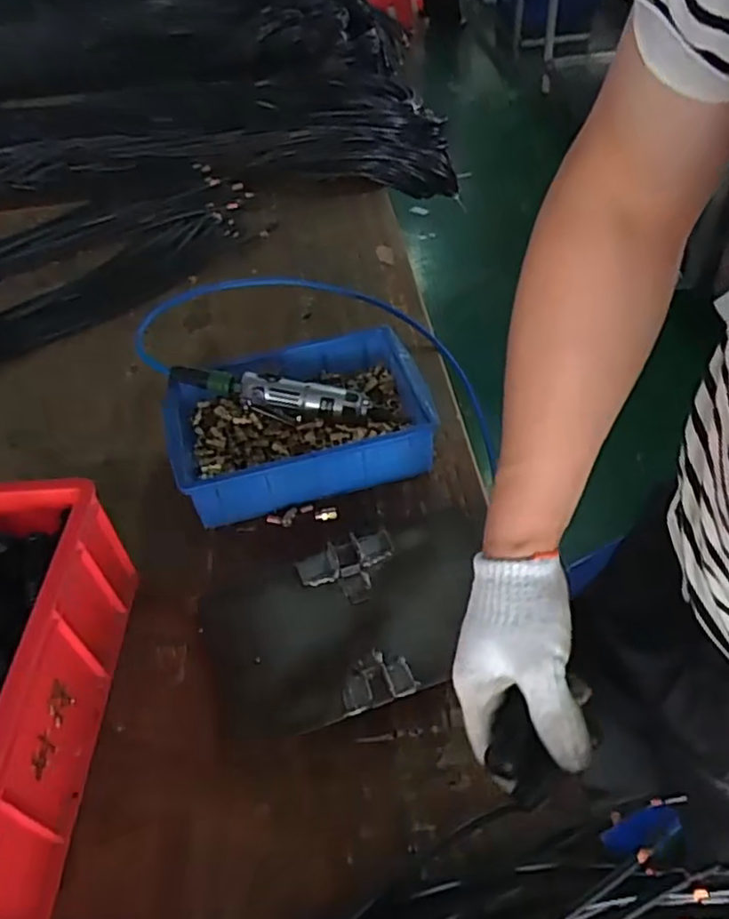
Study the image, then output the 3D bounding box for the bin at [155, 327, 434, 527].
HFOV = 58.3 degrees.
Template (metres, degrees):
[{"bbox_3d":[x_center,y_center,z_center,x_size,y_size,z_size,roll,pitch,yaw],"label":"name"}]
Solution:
[{"bbox_3d":[-0.079,-0.045,0.793,0.299,0.072,0.196,-15,48,-9],"label":"bin"}]

